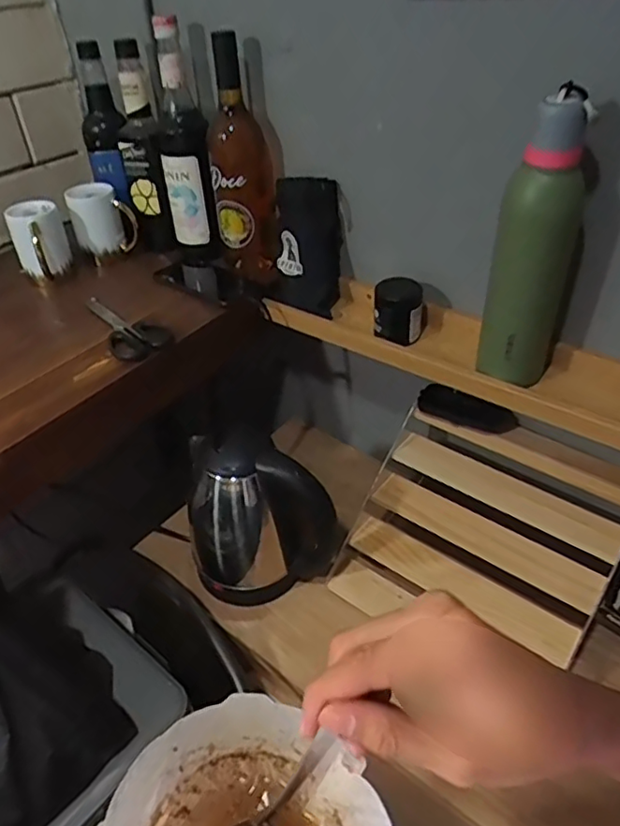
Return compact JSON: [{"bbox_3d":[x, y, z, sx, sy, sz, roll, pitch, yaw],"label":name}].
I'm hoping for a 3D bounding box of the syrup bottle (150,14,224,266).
[{"bbox_3d":[-0.182,-0.354,0.826,0.072,0.303,0.090,-14,40,-14],"label":"syrup bottle"}]

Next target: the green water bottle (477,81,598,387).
[{"bbox_3d":[0.228,-0.165,0.605,0.069,0.295,0.062,27,47,31],"label":"green water bottle"}]

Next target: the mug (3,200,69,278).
[{"bbox_3d":[-0.369,-0.228,0.816,0.069,0.103,0.070,-17,41,-18],"label":"mug"}]

